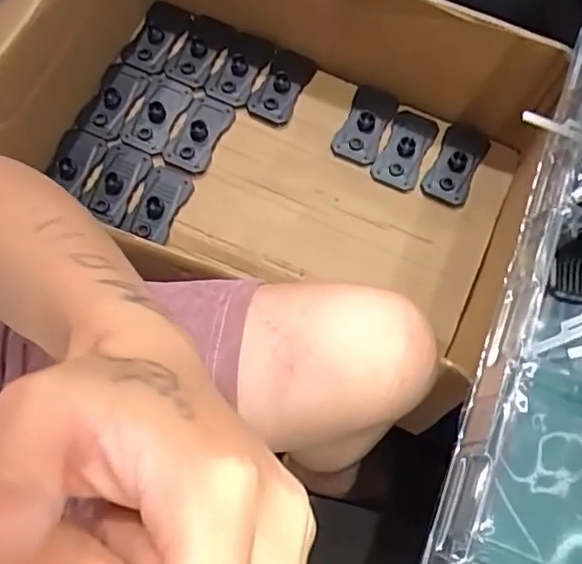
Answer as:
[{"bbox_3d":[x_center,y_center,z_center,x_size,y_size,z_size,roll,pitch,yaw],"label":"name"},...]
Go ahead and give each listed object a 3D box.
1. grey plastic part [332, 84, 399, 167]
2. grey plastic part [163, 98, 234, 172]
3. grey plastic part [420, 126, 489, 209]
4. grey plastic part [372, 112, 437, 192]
[{"bbox_3d":[0.099,-0.211,0.788,0.059,0.012,0.113,23,73,6],"label":"grey plastic part"},{"bbox_3d":[-0.120,-0.195,0.776,0.058,0.011,0.105,22,73,6],"label":"grey plastic part"},{"bbox_3d":[0.216,-0.157,0.776,0.057,0.021,0.117,26,74,7],"label":"grey plastic part"},{"bbox_3d":[0.151,-0.175,0.782,0.058,0.011,0.110,23,73,6],"label":"grey plastic part"}]

